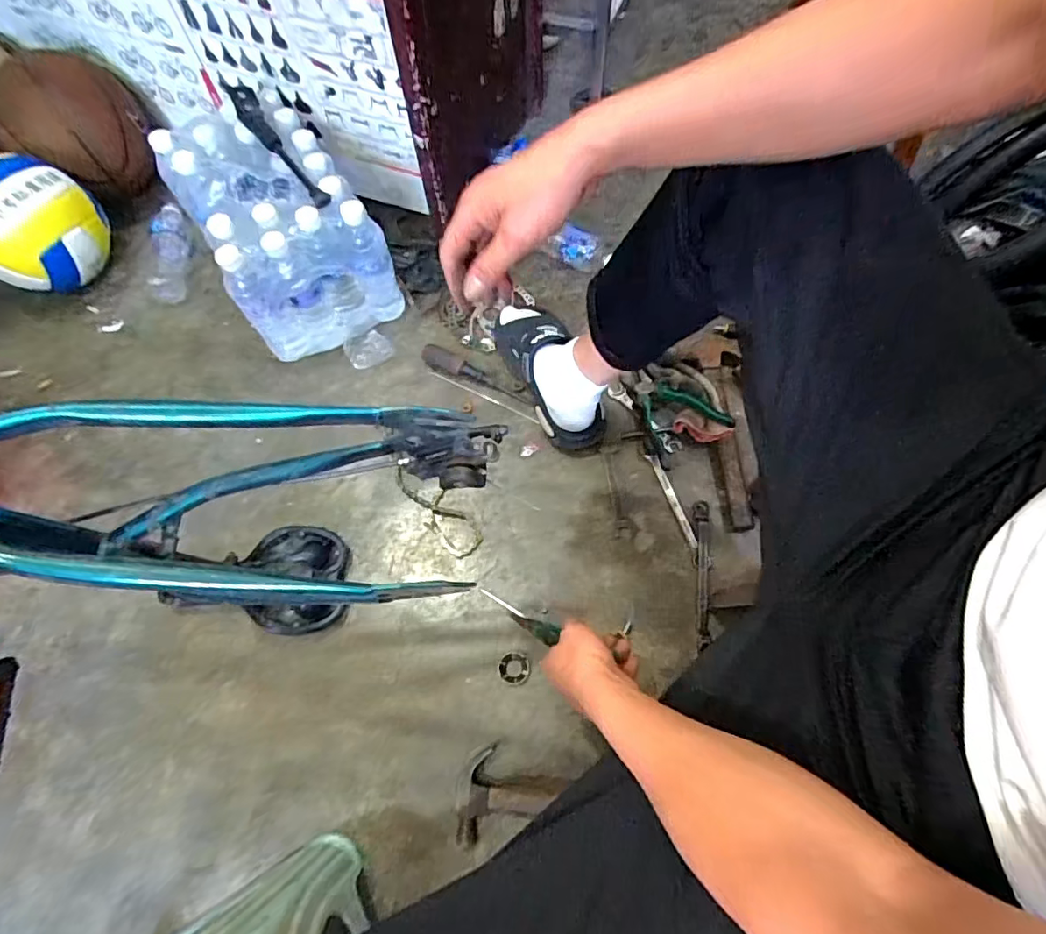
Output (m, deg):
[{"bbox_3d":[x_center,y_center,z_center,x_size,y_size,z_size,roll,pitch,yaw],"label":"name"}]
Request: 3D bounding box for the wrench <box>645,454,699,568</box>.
[{"bbox_3d":[0.226,0.060,0.815,0.022,0.009,0.176,-18,67,-7],"label":"wrench"}]

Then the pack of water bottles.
[{"bbox_3d":[-0.407,-0.398,0.915,0.230,0.220,0.355,-33,70,-13],"label":"pack of water bottles"}]

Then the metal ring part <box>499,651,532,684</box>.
[{"bbox_3d":[-0.011,0.267,0.730,0.041,0.010,0.039,2,66,2],"label":"metal ring part"}]

